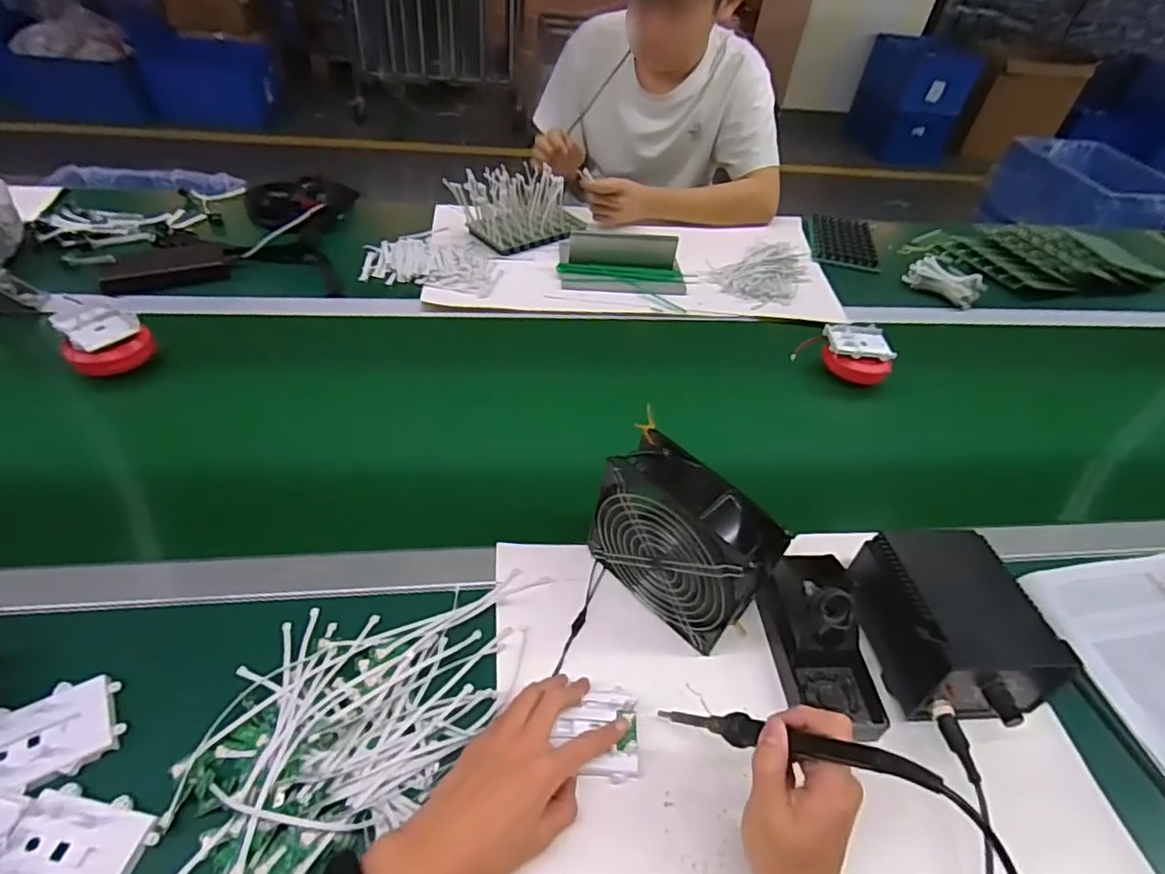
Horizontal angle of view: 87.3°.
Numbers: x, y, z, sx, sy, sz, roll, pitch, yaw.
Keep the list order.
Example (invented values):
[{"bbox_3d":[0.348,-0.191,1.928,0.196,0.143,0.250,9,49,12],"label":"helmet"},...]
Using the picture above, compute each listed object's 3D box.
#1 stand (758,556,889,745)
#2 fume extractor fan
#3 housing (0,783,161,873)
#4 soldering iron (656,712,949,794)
[{"bbox_3d":[0.215,0.177,0.542,0.085,0.067,0.158,2,45,-6],"label":"stand"},{"bbox_3d":[0.085,0.093,0.535,0.061,0.143,0.149,-31,56,-32],"label":"fume extractor fan"},{"bbox_3d":[-0.326,0.266,0.389,0.080,0.011,0.066,12,45,4],"label":"housing"},{"bbox_3d":[0.127,0.200,0.405,0.014,0.207,0.015,-40,103,-36],"label":"soldering iron"}]

